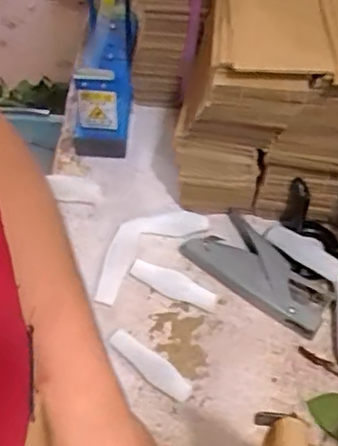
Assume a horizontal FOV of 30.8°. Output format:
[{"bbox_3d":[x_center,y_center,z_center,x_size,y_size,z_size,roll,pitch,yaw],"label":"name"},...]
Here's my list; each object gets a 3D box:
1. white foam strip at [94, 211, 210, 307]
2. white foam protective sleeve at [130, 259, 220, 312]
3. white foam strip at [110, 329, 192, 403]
[{"bbox_3d":[-0.028,0.023,0.648,0.140,0.016,0.060,-35,64,-21],"label":"white foam strip"},{"bbox_3d":[0.005,0.062,0.624,0.092,0.014,0.024,24,60,14],"label":"white foam protective sleeve"},{"bbox_3d":[-0.017,0.134,0.577,0.089,0.012,0.023,35,64,20],"label":"white foam strip"}]

